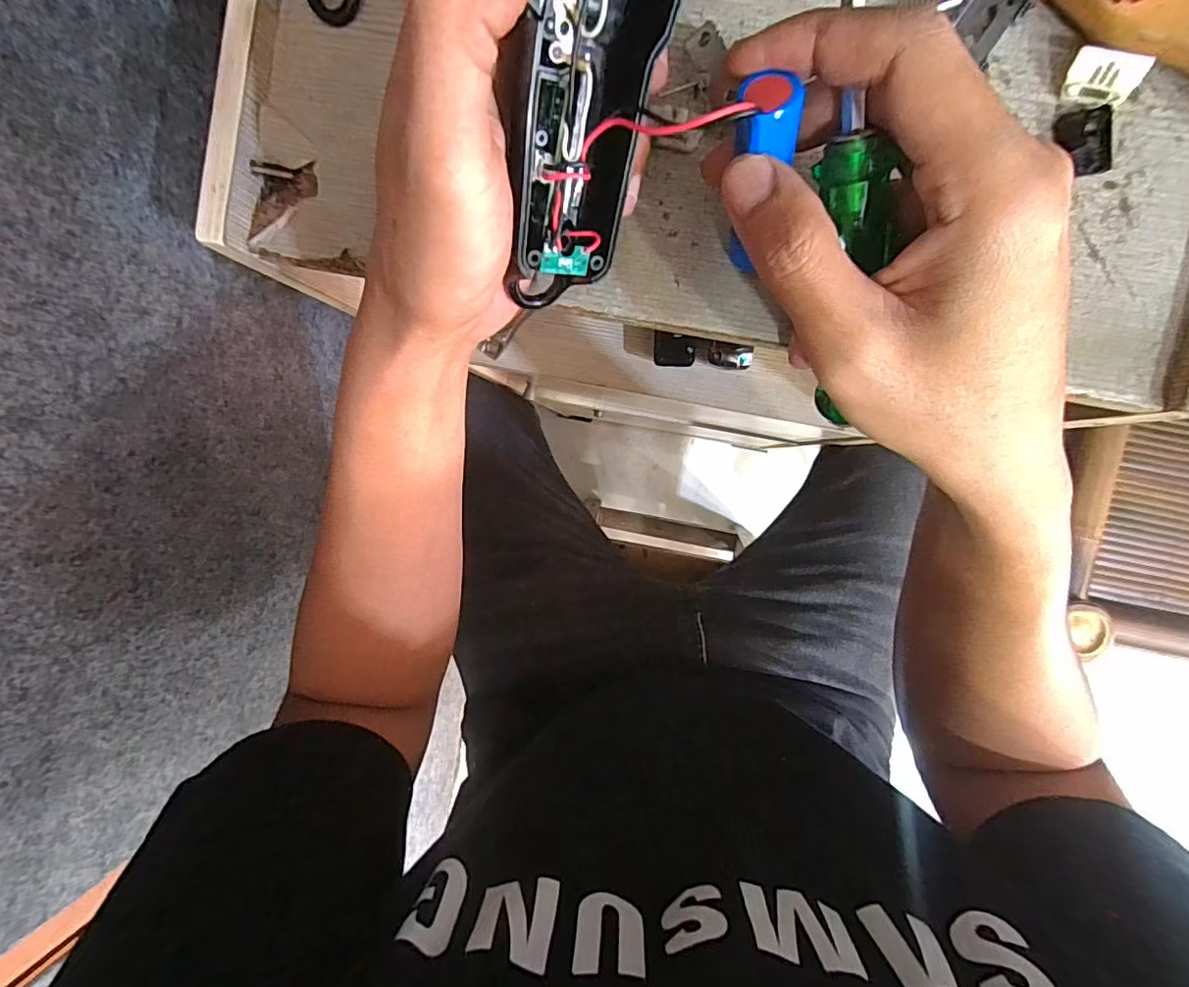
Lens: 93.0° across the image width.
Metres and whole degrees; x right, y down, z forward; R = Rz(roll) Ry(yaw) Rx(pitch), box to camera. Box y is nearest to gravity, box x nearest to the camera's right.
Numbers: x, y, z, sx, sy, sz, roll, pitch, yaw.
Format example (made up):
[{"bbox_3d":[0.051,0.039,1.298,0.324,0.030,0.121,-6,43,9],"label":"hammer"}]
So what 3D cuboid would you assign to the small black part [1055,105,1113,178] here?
[{"bbox_3d":[0.177,-0.127,0.202,0.017,0.009,0.022,-1,92,6],"label":"small black part"}]

